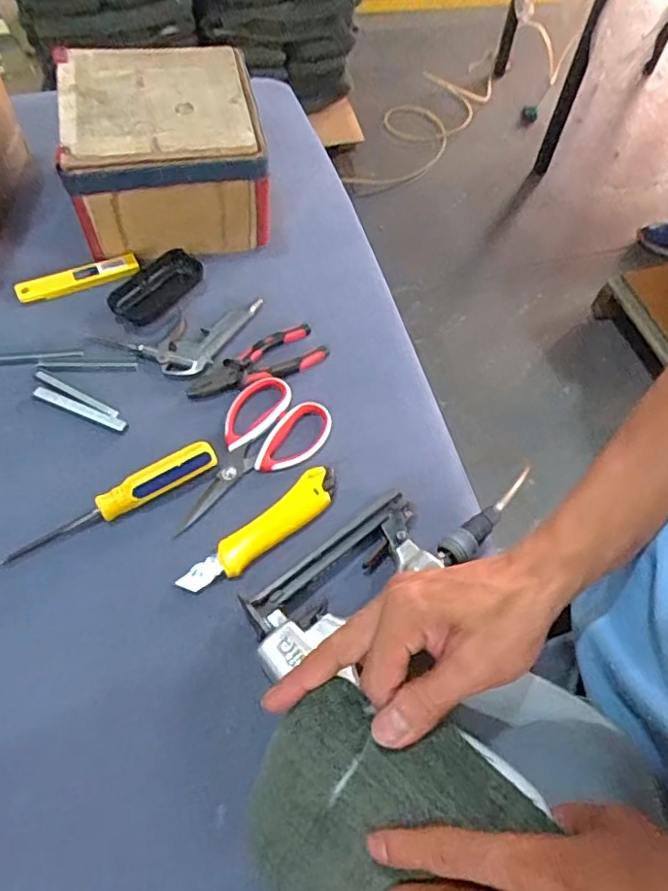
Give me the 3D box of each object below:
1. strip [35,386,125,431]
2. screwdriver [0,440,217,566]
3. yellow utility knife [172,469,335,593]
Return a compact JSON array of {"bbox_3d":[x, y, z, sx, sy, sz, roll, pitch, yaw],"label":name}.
[{"bbox_3d":[-0.257,-0.038,0.611,0.104,0.006,0.011,21,60,9],"label":"strip"},{"bbox_3d":[-0.202,0.051,0.552,0.200,0.020,0.029,-28,64,-19],"label":"screwdriver"},{"bbox_3d":[-0.062,0.076,0.554,0.168,0.013,0.038,-38,68,-23],"label":"yellow utility knife"}]

